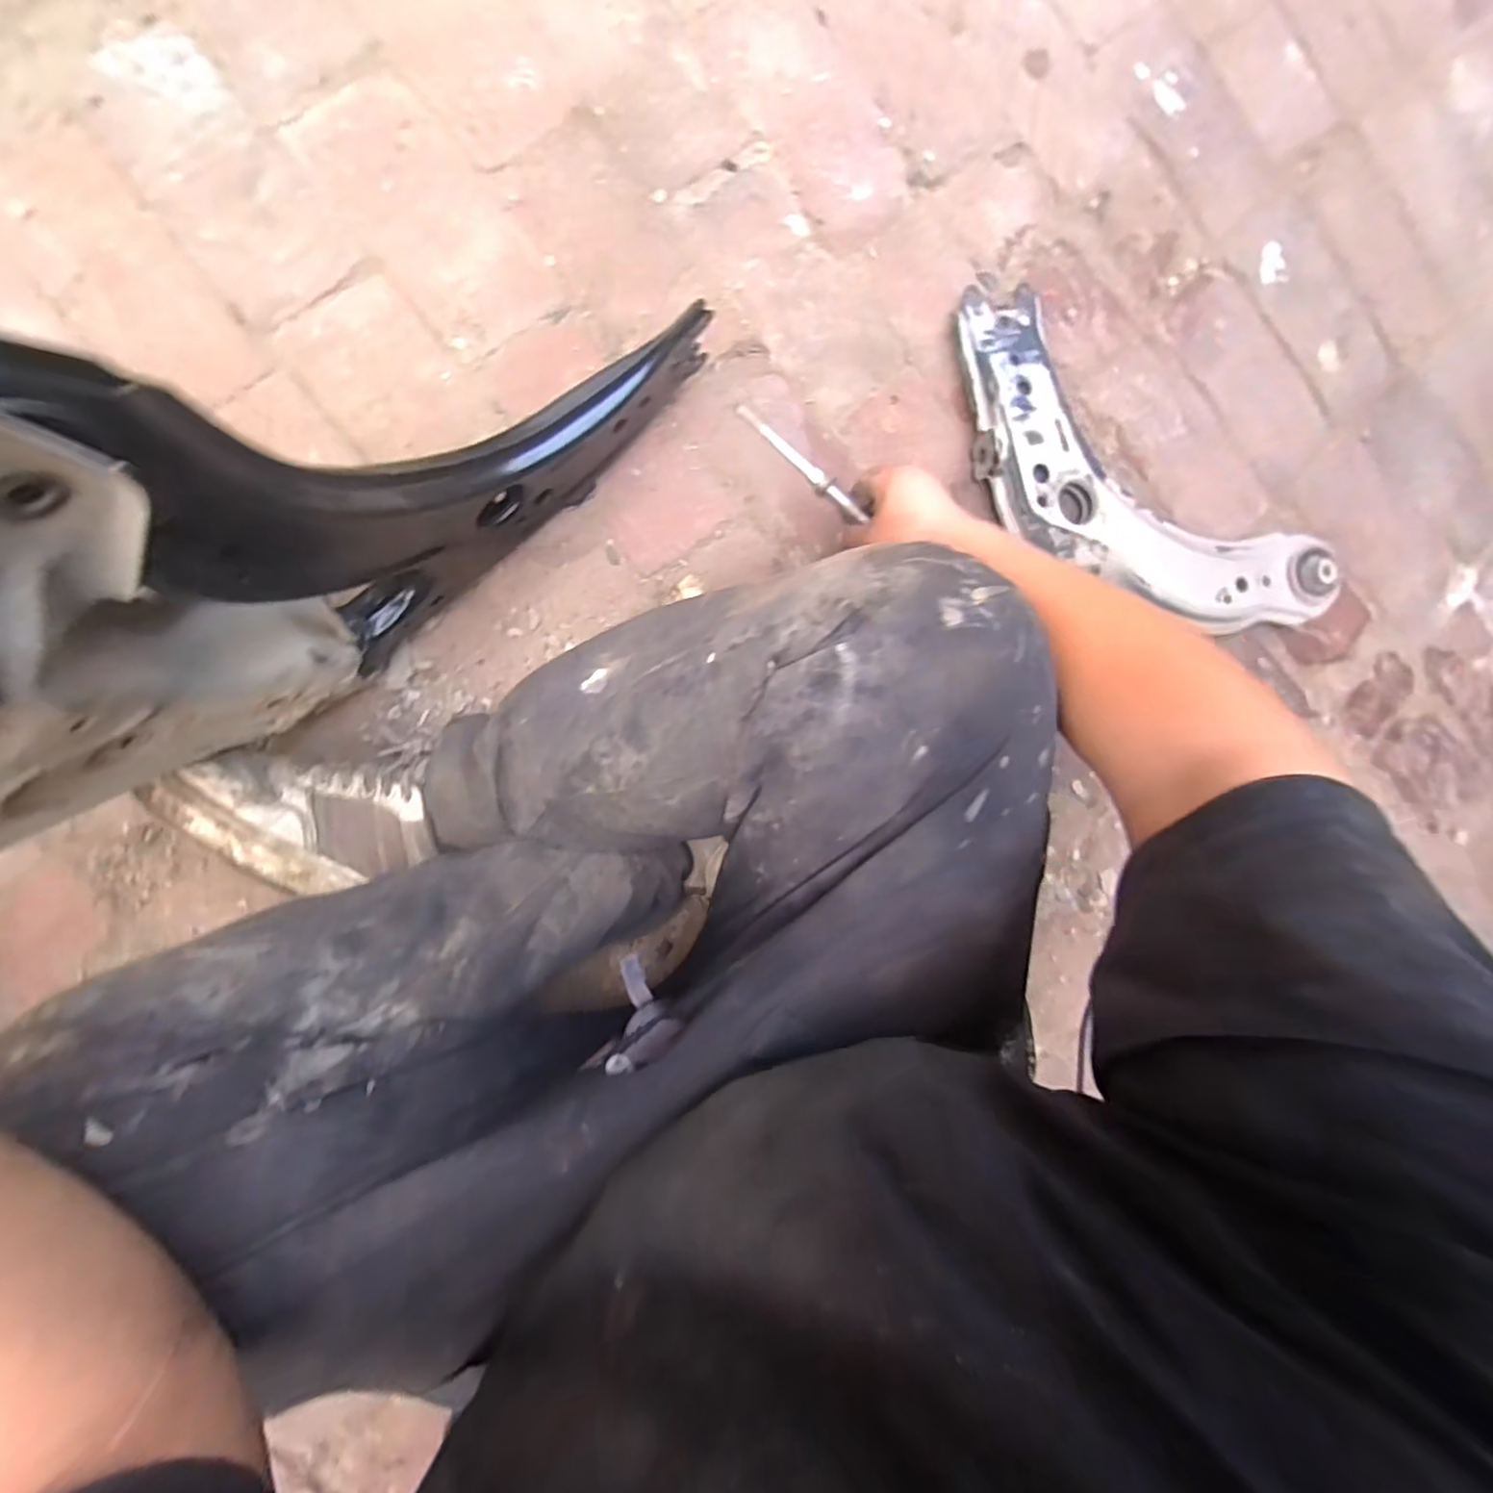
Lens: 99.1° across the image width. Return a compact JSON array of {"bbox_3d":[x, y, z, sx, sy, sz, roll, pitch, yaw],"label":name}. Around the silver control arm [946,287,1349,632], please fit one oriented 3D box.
[{"bbox_3d":[0.366,-0.246,0.627,0.463,0.046,0.188,39,85,-10],"label":"silver control arm"}]

